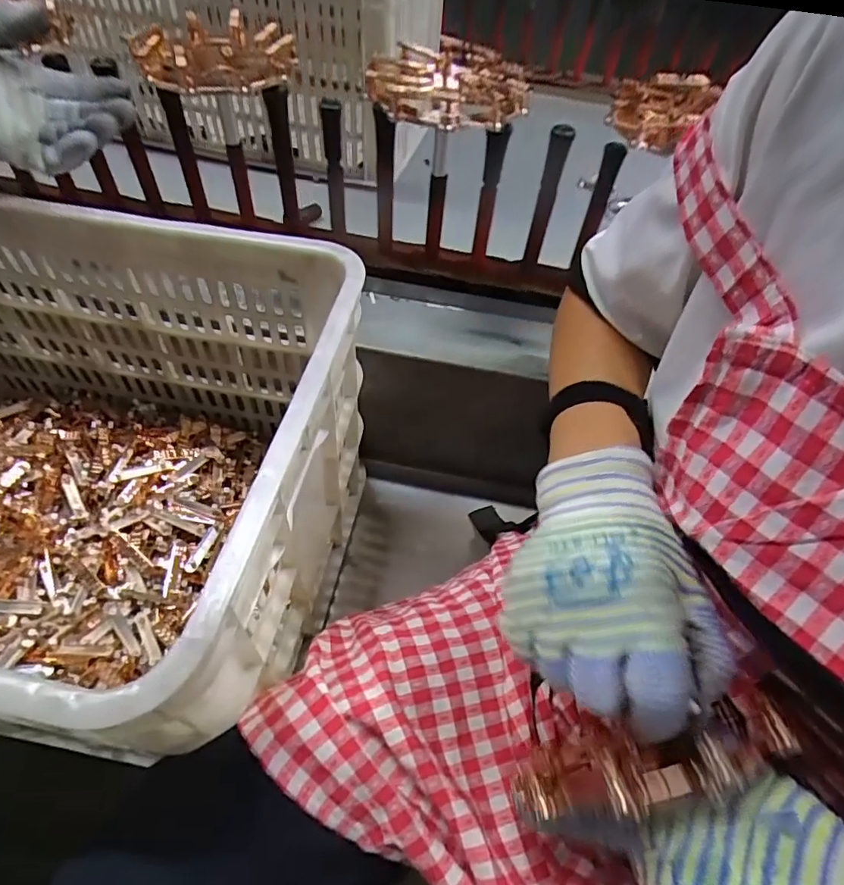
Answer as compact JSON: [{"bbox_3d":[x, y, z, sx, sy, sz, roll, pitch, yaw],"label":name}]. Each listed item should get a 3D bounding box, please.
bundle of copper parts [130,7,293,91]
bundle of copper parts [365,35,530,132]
[{"bbox_3d":[-0.178,-0.336,0.451,0.124,0.036,0.136,-18,52,-18],"label":"bundle of copper parts"},{"bbox_3d":[0.022,-0.294,0.428,0.127,0.035,0.121,3,48,0],"label":"bundle of copper parts"}]

